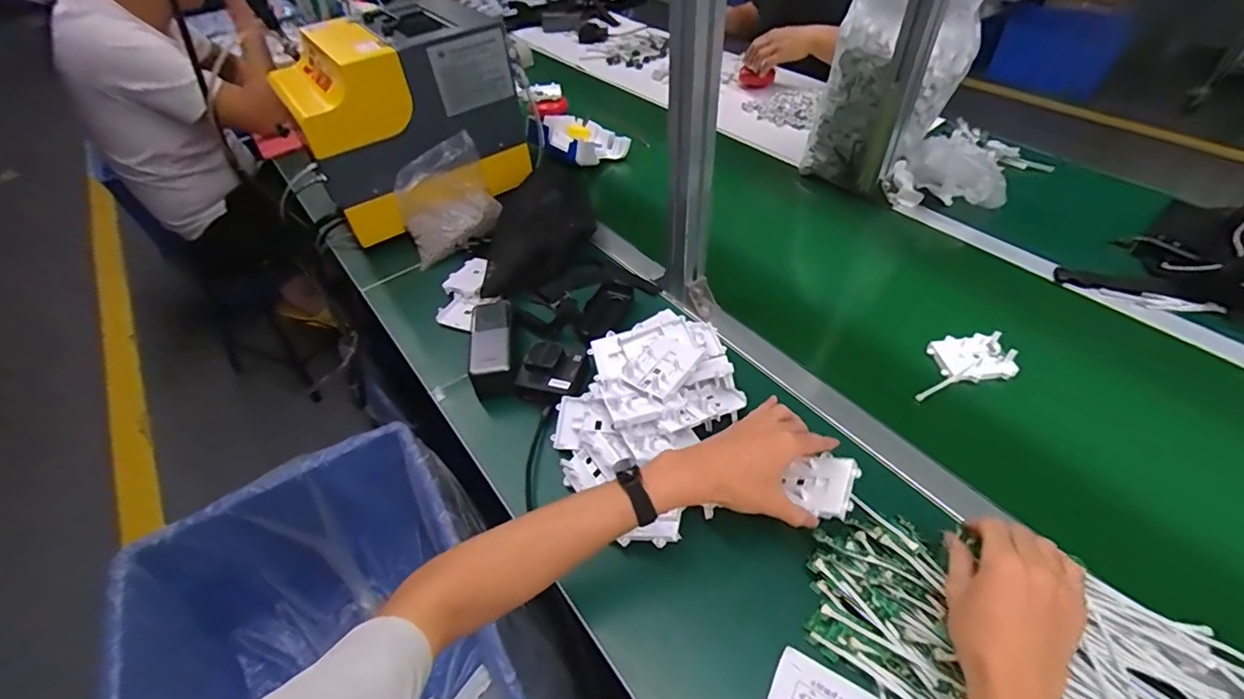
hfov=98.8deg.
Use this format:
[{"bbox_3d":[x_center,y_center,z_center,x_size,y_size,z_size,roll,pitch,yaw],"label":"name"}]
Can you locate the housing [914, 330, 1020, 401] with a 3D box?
[{"bbox_3d":[0.417,0.016,0.667,0.147,0.019,0.074,-14,49,-7],"label":"housing"}]

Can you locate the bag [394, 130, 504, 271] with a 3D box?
[{"bbox_3d":[-0.292,-0.250,0.898,0.161,0.137,0.109,-26,51,-16],"label":"bag"}]

